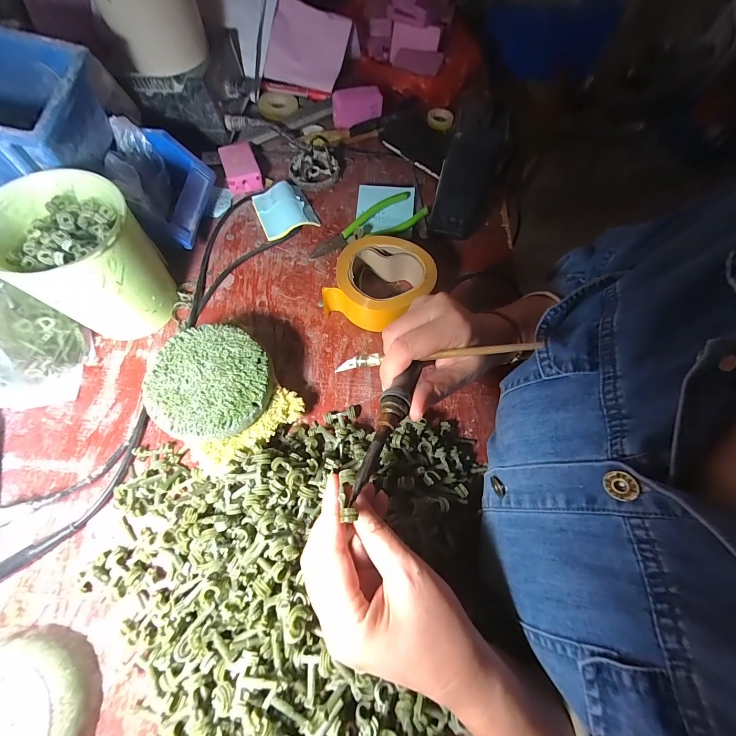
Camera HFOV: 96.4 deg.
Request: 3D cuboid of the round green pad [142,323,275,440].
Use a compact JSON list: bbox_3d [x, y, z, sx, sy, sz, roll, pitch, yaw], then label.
[{"bbox_3d":[-0.139,0.010,0.289,0.101,0.017,0.102,1,67,-3],"label":"round green pad"}]

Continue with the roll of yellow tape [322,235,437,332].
[{"bbox_3d":[0.016,-0.095,0.376,0.100,0.048,0.105,1,67,-3],"label":"roll of yellow tape"}]

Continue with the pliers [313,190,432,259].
[{"bbox_3d":[0.002,-0.179,0.421,0.157,0.026,0.050,-34,73,-16],"label":"pliers"}]

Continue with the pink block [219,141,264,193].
[{"bbox_3d":[-0.176,-0.278,0.453,0.044,0.023,0.076,-19,69,-10],"label":"pink block"}]

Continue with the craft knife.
[{"bbox_3d":[0.048,-0.008,0.254,0.156,0.012,0.008,-3,66,16],"label":"craft knife"}]

